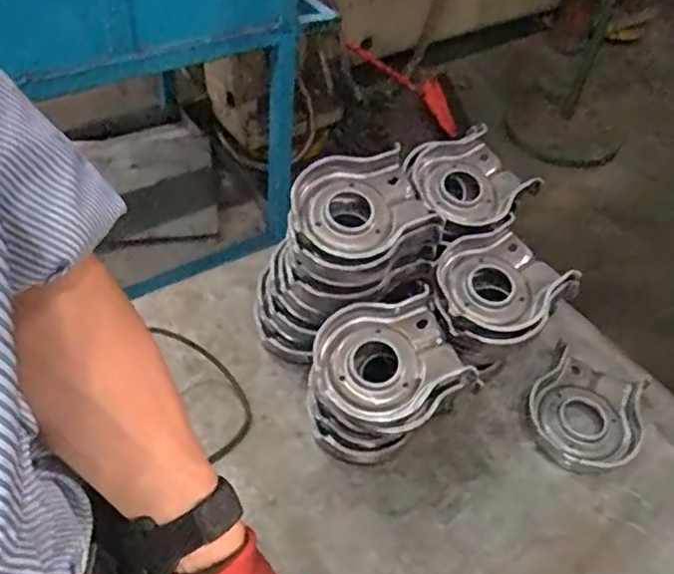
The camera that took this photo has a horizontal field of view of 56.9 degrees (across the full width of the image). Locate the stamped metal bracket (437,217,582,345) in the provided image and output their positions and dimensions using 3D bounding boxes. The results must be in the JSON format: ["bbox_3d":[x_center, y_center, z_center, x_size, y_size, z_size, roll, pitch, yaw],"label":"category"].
[{"bbox_3d":[0.154,-0.005,0.589,0.108,0.030,0.129,36,52,25],"label":"stamped metal bracket"}]

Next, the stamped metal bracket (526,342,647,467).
[{"bbox_3d":[0.243,0.117,0.603,0.101,0.036,0.123,31,50,21],"label":"stamped metal bracket"}]

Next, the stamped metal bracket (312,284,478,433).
[{"bbox_3d":[0.043,0.067,0.538,0.123,0.045,0.106,-22,67,-19],"label":"stamped metal bracket"}]

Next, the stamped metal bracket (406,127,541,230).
[{"bbox_3d":[0.135,-0.110,0.641,0.131,0.036,0.110,-29,56,-30],"label":"stamped metal bracket"}]

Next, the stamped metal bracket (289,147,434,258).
[{"bbox_3d":[0.026,-0.076,0.564,0.127,0.034,0.093,-30,75,-30],"label":"stamped metal bracket"}]

